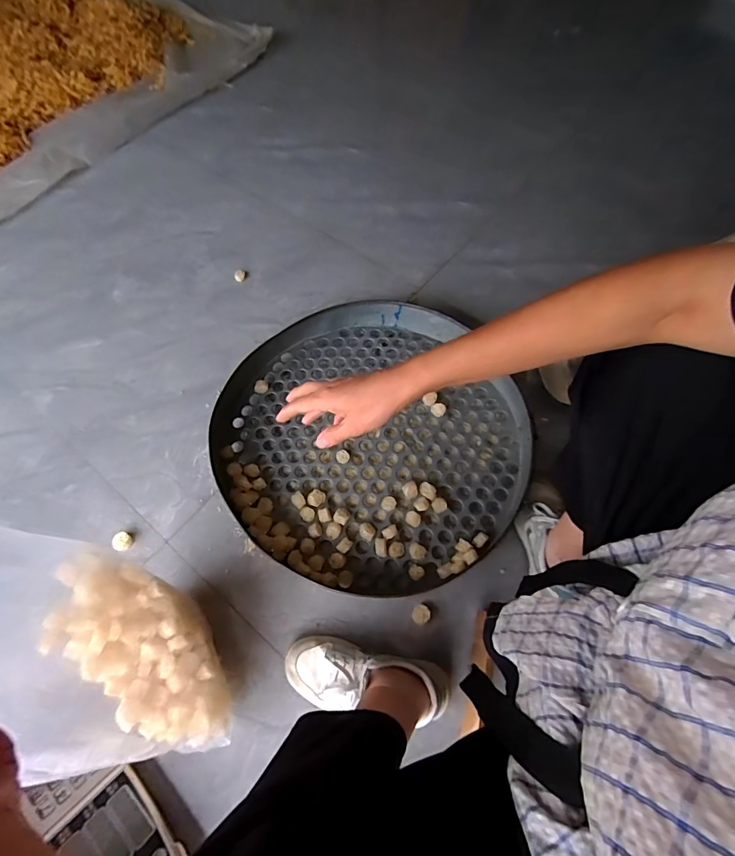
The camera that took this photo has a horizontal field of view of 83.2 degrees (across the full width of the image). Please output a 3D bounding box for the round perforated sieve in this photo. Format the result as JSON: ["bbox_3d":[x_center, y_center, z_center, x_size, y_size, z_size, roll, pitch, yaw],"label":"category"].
[{"bbox_3d":[0.004,0.009,0.818,0.568,0.081,0.579,1,66,-2],"label":"round perforated sieve"}]

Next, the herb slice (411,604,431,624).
[{"bbox_3d":[0.091,0.316,0.701,0.031,0.015,0.027,-25,69,-13],"label":"herb slice"}]

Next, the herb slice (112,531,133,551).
[{"bbox_3d":[-0.446,0.206,0.753,0.034,0.017,0.033,1,66,-2],"label":"herb slice"}]

